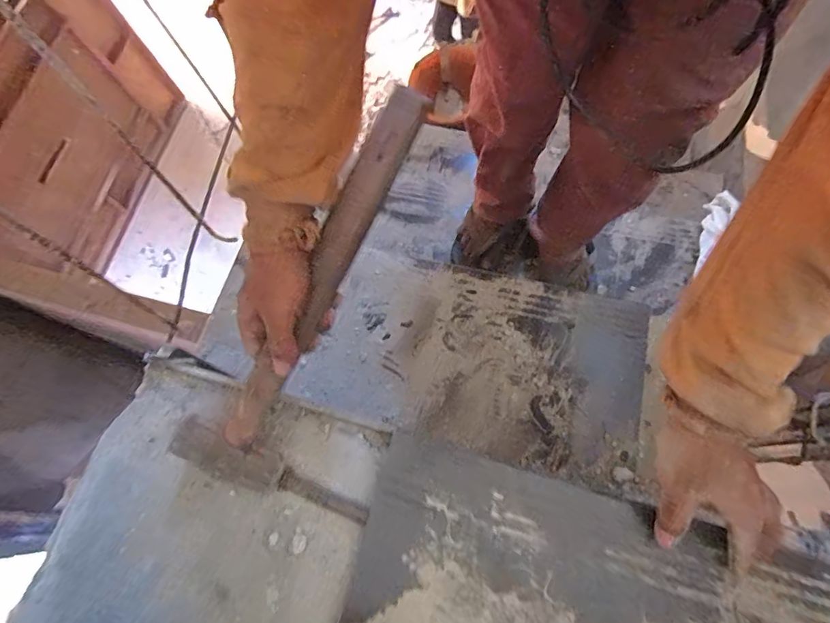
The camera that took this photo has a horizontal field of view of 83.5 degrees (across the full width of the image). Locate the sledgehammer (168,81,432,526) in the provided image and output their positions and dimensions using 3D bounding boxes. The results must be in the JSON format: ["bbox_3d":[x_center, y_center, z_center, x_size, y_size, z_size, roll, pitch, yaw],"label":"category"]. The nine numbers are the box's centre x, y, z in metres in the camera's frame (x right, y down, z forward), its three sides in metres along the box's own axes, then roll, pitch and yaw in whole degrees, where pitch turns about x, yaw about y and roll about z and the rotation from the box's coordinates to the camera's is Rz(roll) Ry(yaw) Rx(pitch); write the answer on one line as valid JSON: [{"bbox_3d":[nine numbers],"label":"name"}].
[{"bbox_3d":[-0.065,-0.007,0.402,0.164,0.061,0.366,24,95,11],"label":"sledgehammer"}]

